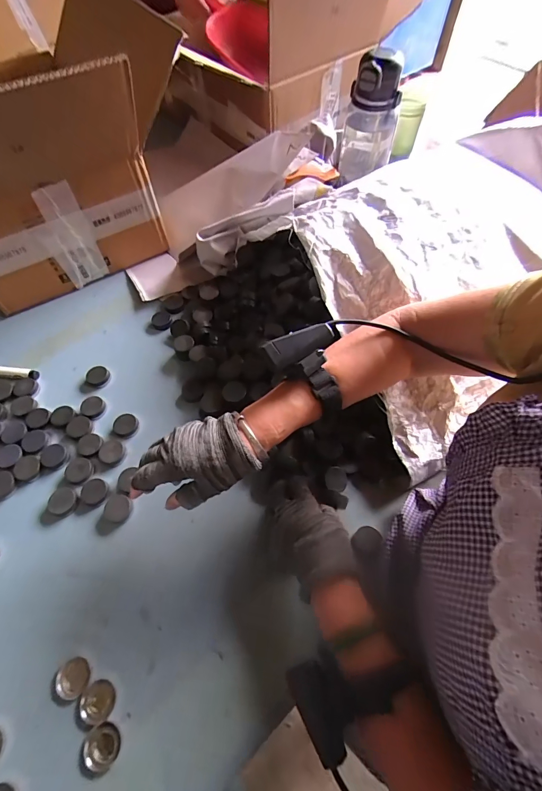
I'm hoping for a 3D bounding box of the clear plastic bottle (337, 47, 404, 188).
[{"bbox_3d":[0.186,-0.513,0.655,0.091,0.191,0.103,12,59,7],"label":"clear plastic bottle"}]

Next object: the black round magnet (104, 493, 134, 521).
[{"bbox_3d":[-0.194,0.143,0.455,0.036,0.006,0.032,9,60,6],"label":"black round magnet"}]

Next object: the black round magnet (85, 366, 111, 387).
[{"bbox_3d":[-0.268,-0.031,0.554,0.033,0.008,0.034,0,60,0],"label":"black round magnet"}]

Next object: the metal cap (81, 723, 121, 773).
[{"bbox_3d":[-0.161,0.334,0.342,0.032,0.010,0.033,4,60,3],"label":"metal cap"}]

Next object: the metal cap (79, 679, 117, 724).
[{"bbox_3d":[-0.173,0.306,0.359,0.032,0.008,0.033,0,60,0],"label":"metal cap"}]

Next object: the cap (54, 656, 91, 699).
[{"bbox_3d":[-0.203,0.290,0.368,0.031,0.009,0.033,0,60,0],"label":"cap"}]

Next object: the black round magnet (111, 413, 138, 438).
[{"bbox_3d":[-0.207,0.043,0.510,0.034,0.004,0.036,0,60,0],"label":"black round magnet"}]

